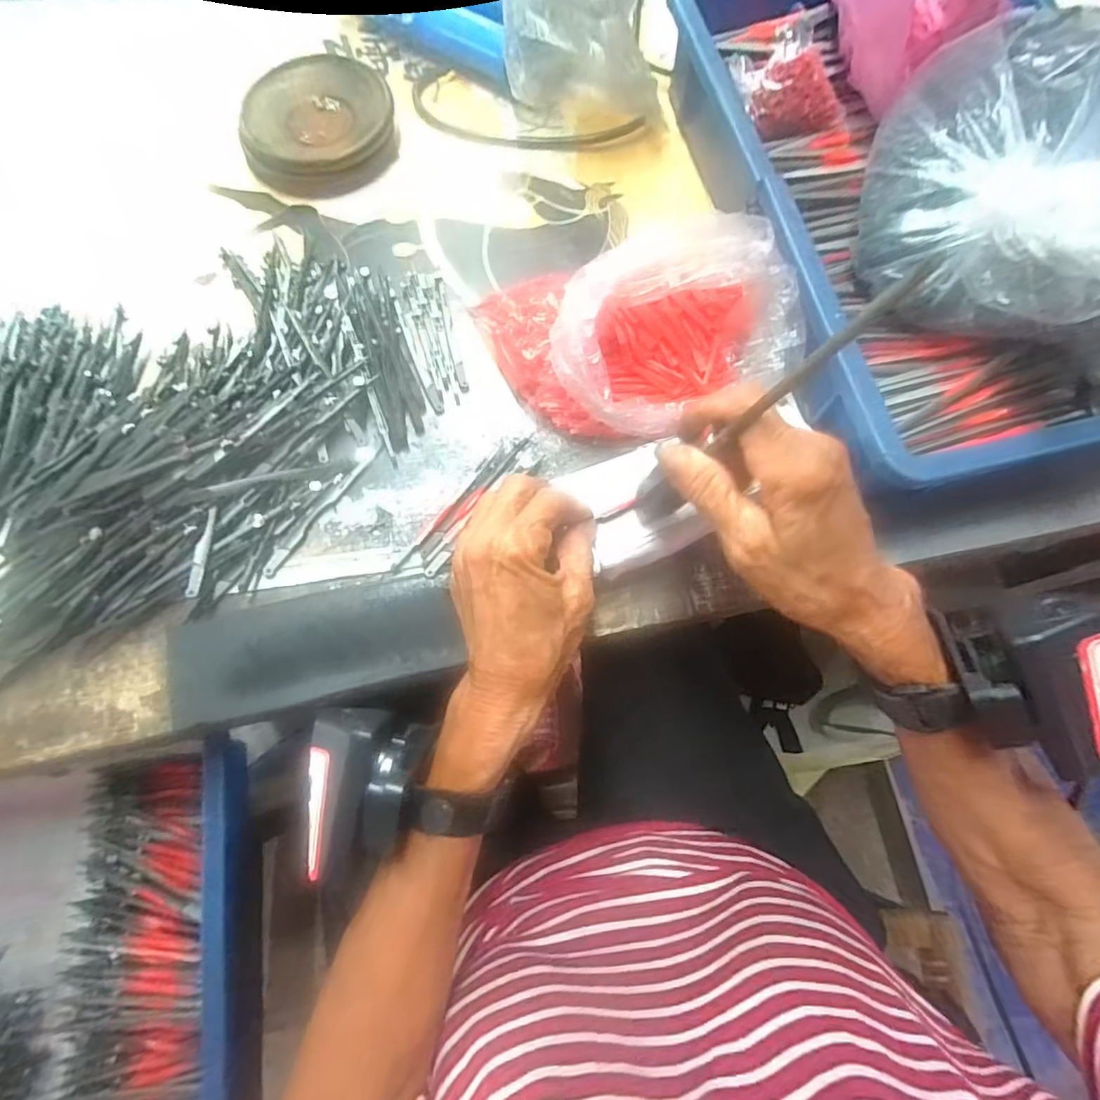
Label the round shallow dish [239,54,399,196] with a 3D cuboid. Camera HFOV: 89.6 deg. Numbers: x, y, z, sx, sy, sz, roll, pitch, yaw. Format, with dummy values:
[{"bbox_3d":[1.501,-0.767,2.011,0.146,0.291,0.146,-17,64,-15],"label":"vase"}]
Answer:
[{"bbox_3d":[-0.182,-0.337,0.438,0.115,0.027,0.103,-16,75,-7],"label":"round shallow dish"}]

